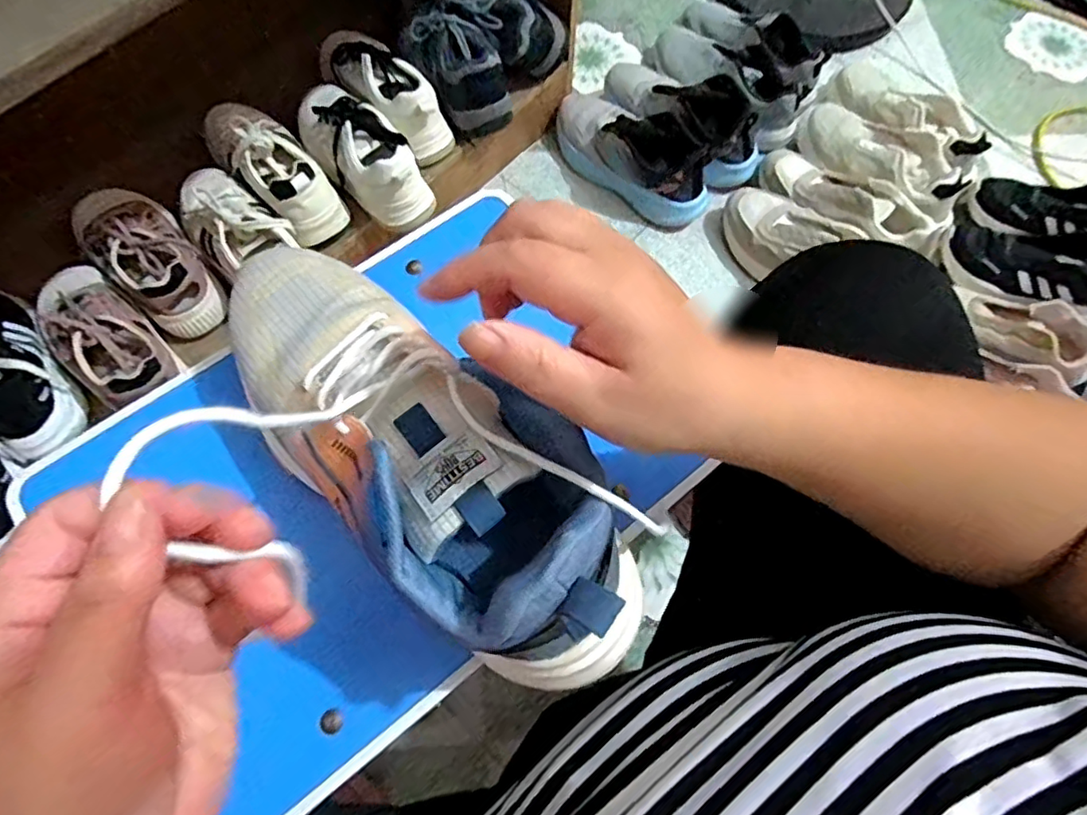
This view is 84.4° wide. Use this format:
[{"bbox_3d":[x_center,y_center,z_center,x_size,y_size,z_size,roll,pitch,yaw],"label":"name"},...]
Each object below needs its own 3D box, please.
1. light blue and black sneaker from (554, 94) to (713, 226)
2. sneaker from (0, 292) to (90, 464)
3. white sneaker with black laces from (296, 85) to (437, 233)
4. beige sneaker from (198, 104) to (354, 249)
[{"bbox_3d":[0.136,-0.403,0.926,0.281,0.116,0.105,39,73,13],"label":"light blue and black sneaker"},{"bbox_3d":[-0.593,-0.042,0.660,0.091,0.084,0.209,-32,87,-12],"label":"sneaker"},{"bbox_3d":[-0.246,-0.339,0.802,0.090,0.106,0.224,-42,75,-15],"label":"white sneaker with black laces"},{"bbox_3d":[-0.341,-0.315,0.754,0.092,0.083,0.227,-43,89,-15],"label":"beige sneaker"}]

